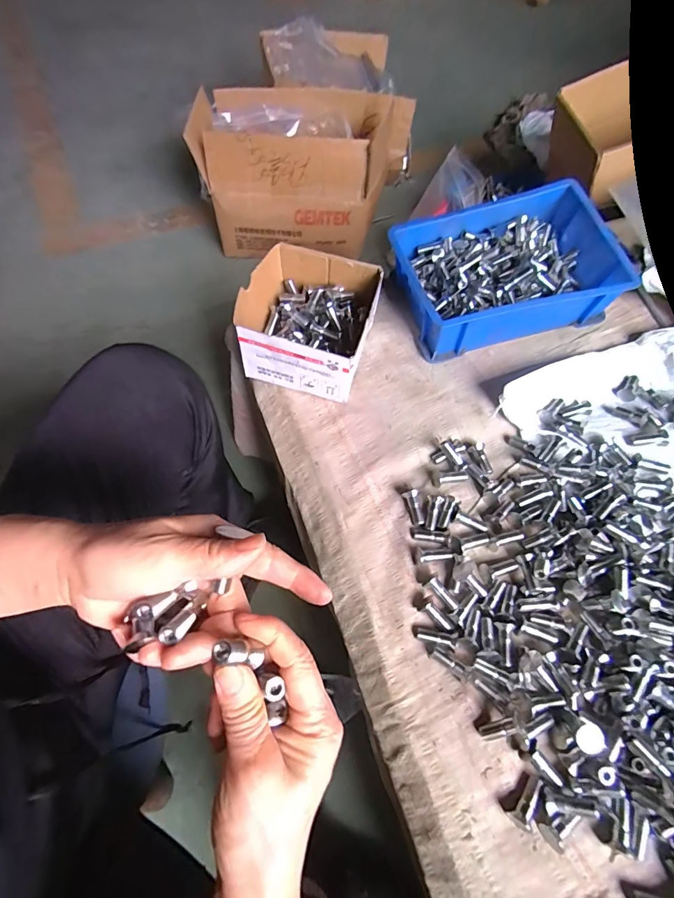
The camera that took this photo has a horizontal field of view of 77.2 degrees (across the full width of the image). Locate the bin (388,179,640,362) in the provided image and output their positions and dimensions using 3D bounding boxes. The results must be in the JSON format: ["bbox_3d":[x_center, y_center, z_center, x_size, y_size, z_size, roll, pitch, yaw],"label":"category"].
[{"bbox_3d":[0.210,-0.219,0.538,0.249,0.099,0.169,-12,61,-6],"label":"bin"}]

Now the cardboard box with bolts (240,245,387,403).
[{"bbox_3d":[-0.031,-0.147,0.501,0.138,0.090,0.147,16,63,7],"label":"cardboard box with bolts"}]

